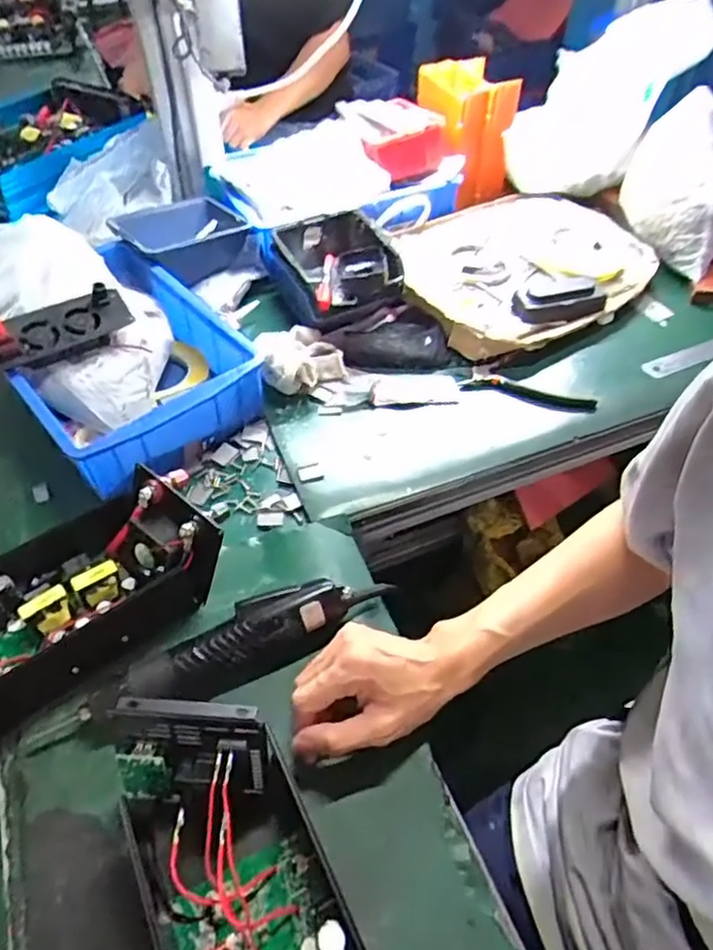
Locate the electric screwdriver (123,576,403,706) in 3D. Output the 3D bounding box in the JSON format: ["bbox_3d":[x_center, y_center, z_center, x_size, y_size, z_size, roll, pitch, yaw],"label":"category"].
[{"bbox_3d":[-0.067,0.125,0.506,0.218,0.039,0.048,-19,52,-14],"label":"electric screwdriver"}]

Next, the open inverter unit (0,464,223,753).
[{"bbox_3d":[-0.255,0.114,0.489,0.310,0.085,0.123,-36,58,-26],"label":"open inverter unit"}]

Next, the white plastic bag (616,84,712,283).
[{"bbox_3d":[0.414,-0.364,0.808,0.130,0.156,0.174,-31,56,-23],"label":"white plastic bag"}]

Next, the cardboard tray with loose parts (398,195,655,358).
[{"bbox_3d":[0.201,-0.268,0.807,0.293,0.041,0.251,-25,54,-19],"label":"cardboard tray with loose parts"}]

